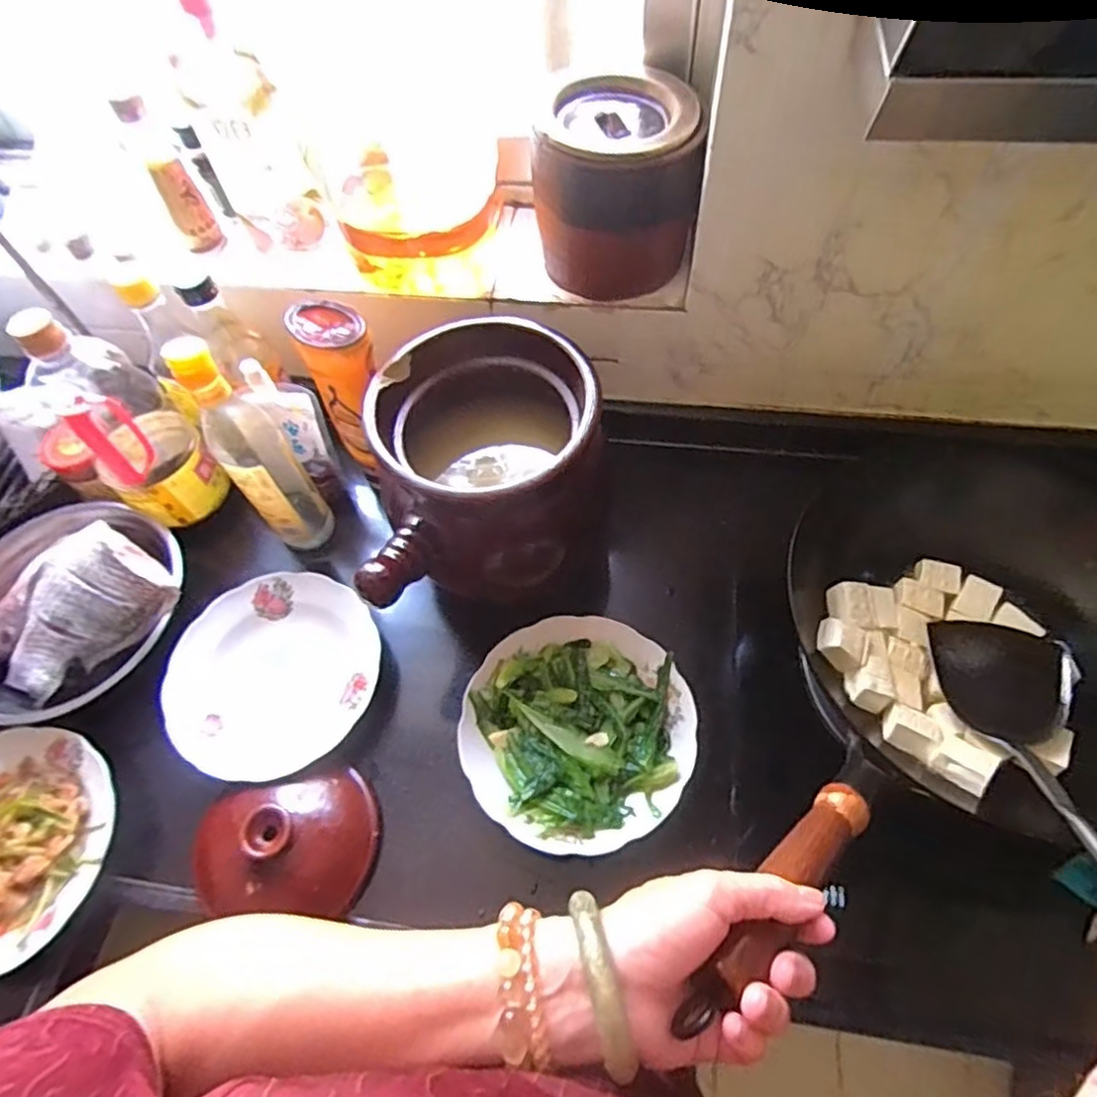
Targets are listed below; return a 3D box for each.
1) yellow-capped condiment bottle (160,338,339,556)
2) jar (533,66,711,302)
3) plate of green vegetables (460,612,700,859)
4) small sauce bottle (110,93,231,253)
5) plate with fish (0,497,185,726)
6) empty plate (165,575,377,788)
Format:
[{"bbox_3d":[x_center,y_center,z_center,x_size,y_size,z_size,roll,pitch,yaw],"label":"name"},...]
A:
[{"bbox_3d":[-0.280,-0.089,0.640,0.061,0.264,0.063,-37,65,-15],"label":"yellow-capped condiment bottle"},{"bbox_3d":[0.066,-0.333,0.610,0.138,0.140,0.140,6,62,7],"label":"jar"},{"bbox_3d":[0.025,0.158,0.588,0.194,0.053,0.193,-2,61,3],"label":"plate of green vegetables"},{"bbox_3d":[-0.363,-0.357,0.644,0.039,0.140,0.038,-28,63,-11],"label":"small sauce bottle"},{"bbox_3d":[-0.472,0.043,0.627,0.229,0.068,0.211,-2,61,3],"label":"plate with fish"},{"bbox_3d":[-0.252,0.117,0.632,0.185,0.039,0.188,-2,61,3],"label":"empty plate"}]

